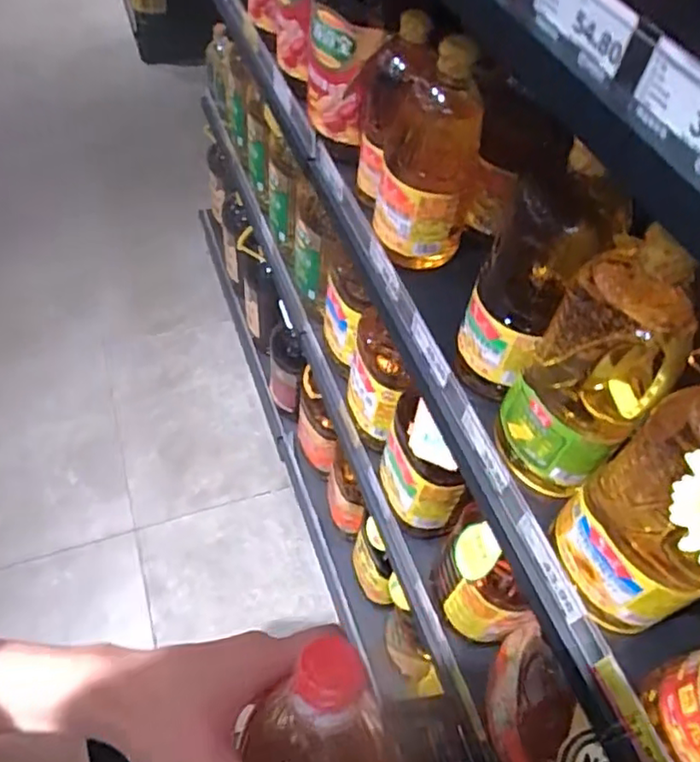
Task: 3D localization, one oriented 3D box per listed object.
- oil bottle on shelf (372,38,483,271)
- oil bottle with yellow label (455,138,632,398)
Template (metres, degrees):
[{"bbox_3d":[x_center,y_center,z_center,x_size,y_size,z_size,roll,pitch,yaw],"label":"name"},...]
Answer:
[{"bbox_3d":[0.090,-0.251,0.717,0.112,0.248,0.094,9,54,1],"label":"oil bottle on shelf"},{"bbox_3d":[0.172,-0.090,0.598,0.076,0.264,0.103,-35,64,-26],"label":"oil bottle with yellow label"}]

